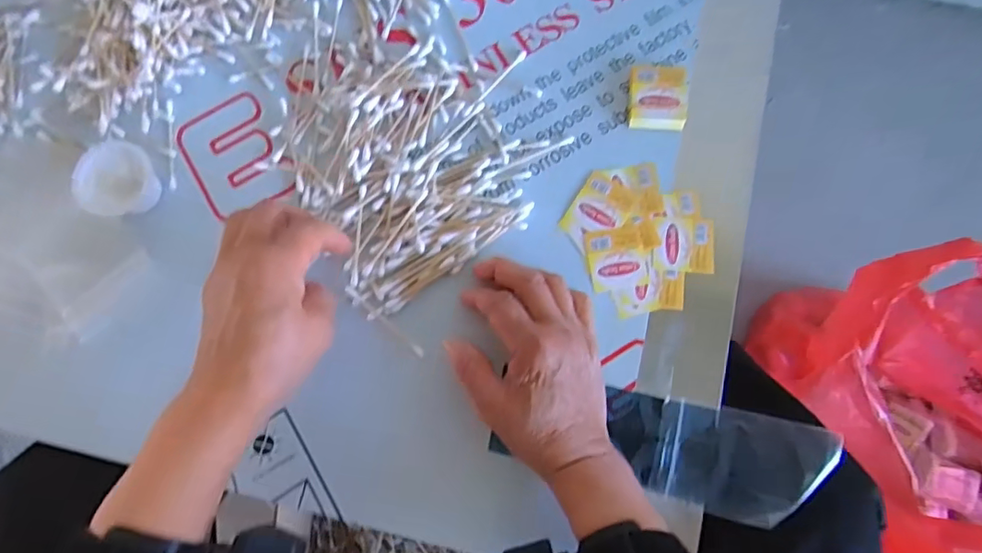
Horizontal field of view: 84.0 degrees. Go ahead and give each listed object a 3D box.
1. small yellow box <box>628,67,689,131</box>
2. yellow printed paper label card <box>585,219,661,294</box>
[{"bbox_3d":[0.125,-0.134,0.407,0.042,0.012,0.049,4,79,2],"label":"small yellow box"},{"bbox_3d":[0.095,-0.014,0.387,0.050,0.004,0.045,-8,79,0],"label":"yellow printed paper label card"}]

